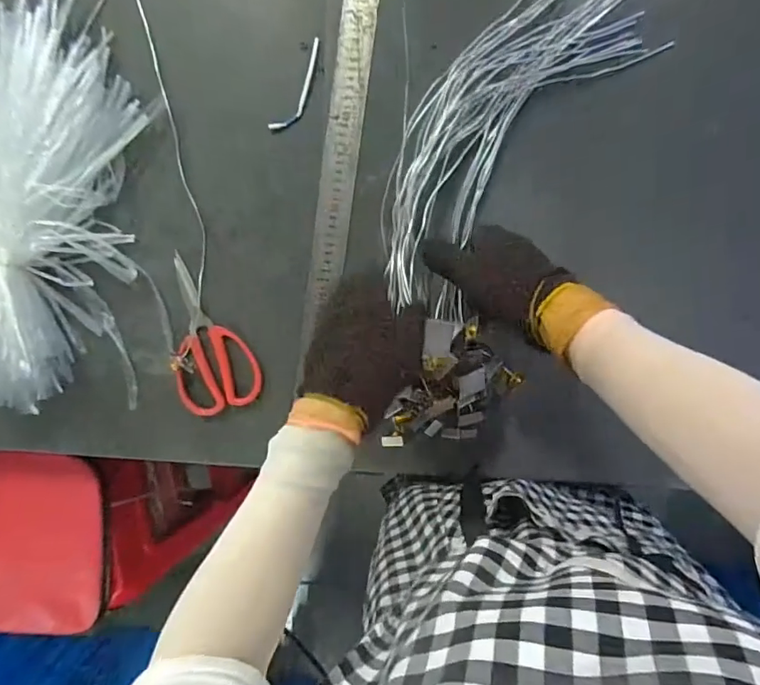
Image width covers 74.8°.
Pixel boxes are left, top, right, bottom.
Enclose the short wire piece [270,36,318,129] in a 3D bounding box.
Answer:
[{"bbox_3d":[-0.086,-0.277,0.546,0.025,0.008,0.105,33,96,-1],"label":"short wire piece"}]

